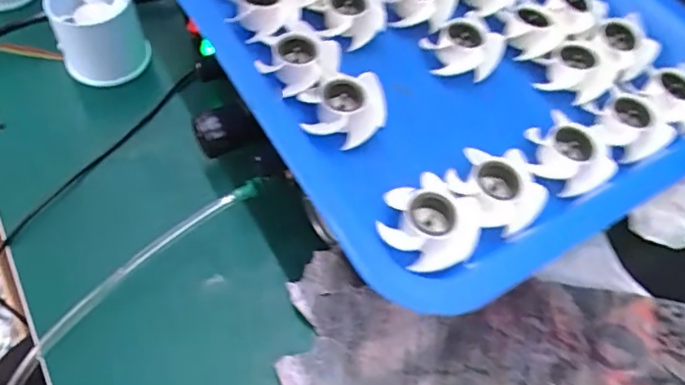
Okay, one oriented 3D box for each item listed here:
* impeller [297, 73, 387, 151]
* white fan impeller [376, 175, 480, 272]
[{"bbox_3d":[0.000,-0.044,0.273,0.043,0.018,0.035,9,57,-2],"label":"impeller"},{"bbox_3d":[0.040,0.013,0.240,0.042,0.014,0.040,4,57,-6],"label":"white fan impeller"}]

